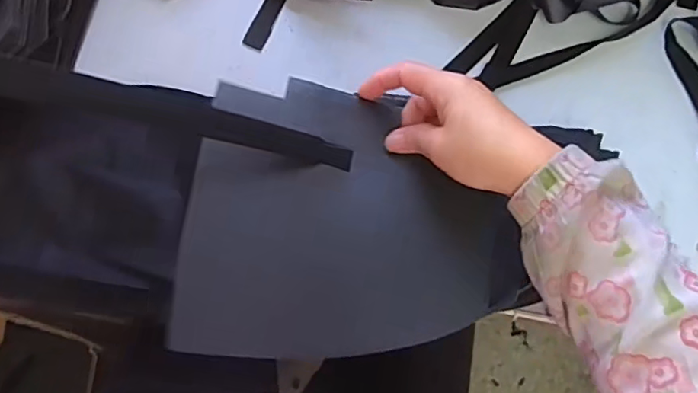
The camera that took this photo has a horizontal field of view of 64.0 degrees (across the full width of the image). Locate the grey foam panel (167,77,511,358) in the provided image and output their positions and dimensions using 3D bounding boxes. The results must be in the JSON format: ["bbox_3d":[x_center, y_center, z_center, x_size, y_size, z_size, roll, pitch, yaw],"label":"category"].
[{"bbox_3d":[0.001,0.017,0.403,0.225,0.027,0.190,6,82,-16],"label":"grey foam panel"}]

